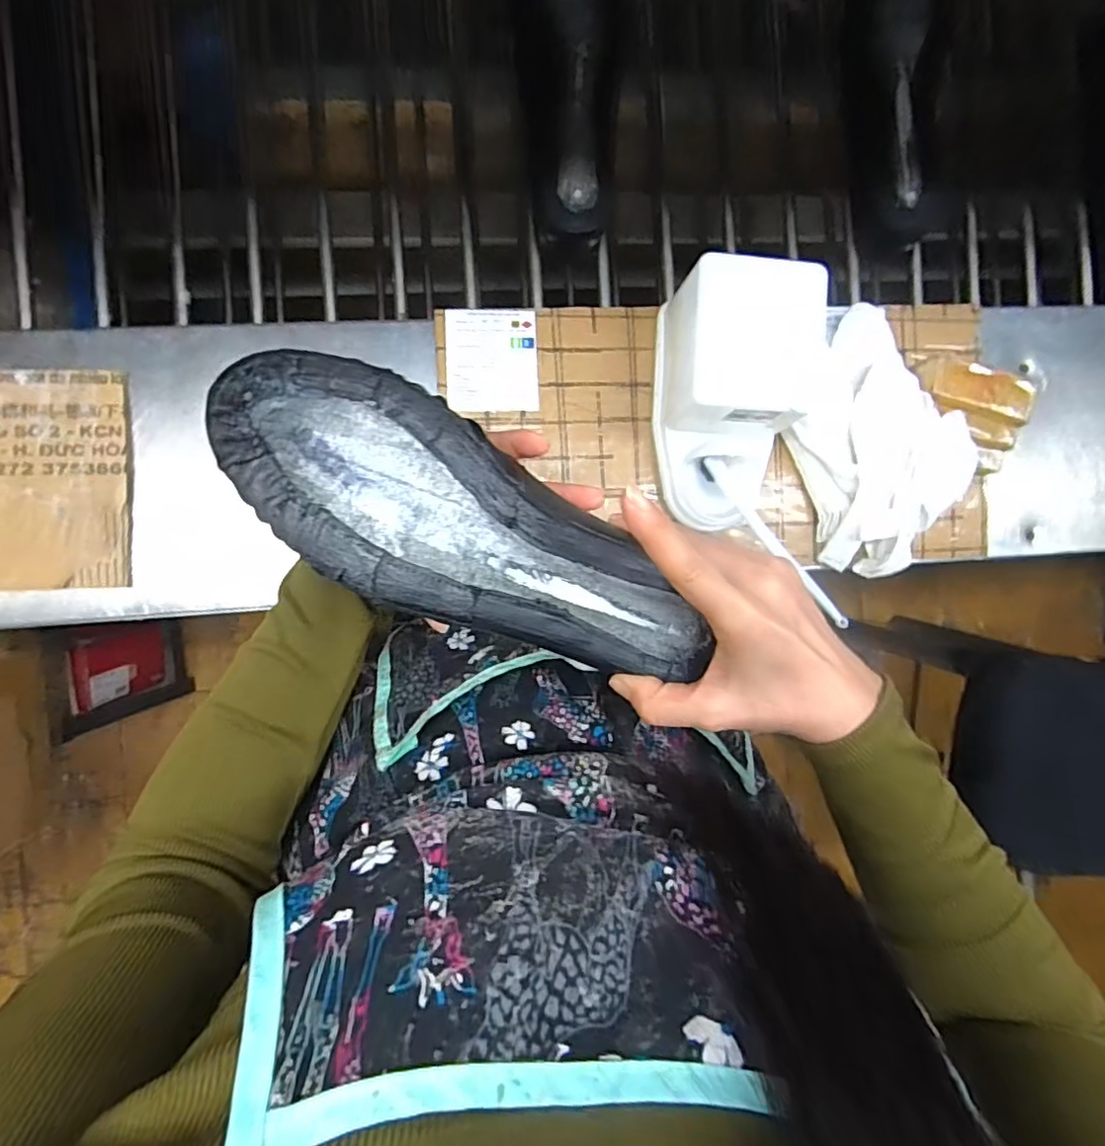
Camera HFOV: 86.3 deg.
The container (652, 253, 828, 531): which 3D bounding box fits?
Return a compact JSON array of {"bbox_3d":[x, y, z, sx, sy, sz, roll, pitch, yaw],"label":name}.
[{"bbox_3d":[0.146,-0.135,0.469,0.112,0.103,0.190,2,90,-6],"label":"container"}]

